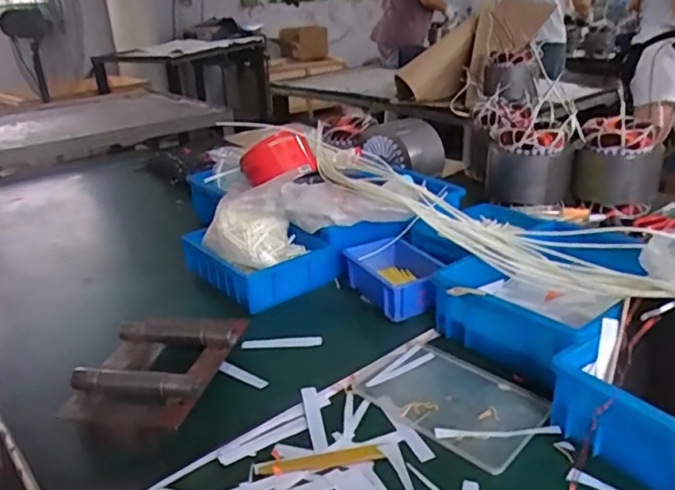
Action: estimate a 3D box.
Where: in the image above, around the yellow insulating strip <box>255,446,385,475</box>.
[{"bbox_3d":[-0.016,0.202,0.541,0.115,0.004,0.016,-6,26,-9],"label":"yellow insulating strip"}]

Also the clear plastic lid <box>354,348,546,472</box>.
[{"bbox_3d":[0.124,0.163,0.617,0.121,0.011,0.175,-25,34,-38],"label":"clear plastic lid"}]

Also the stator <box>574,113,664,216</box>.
[{"bbox_3d":[0.524,-0.141,1.082,0.140,0.180,0.140,13,30,28],"label":"stator"}]

